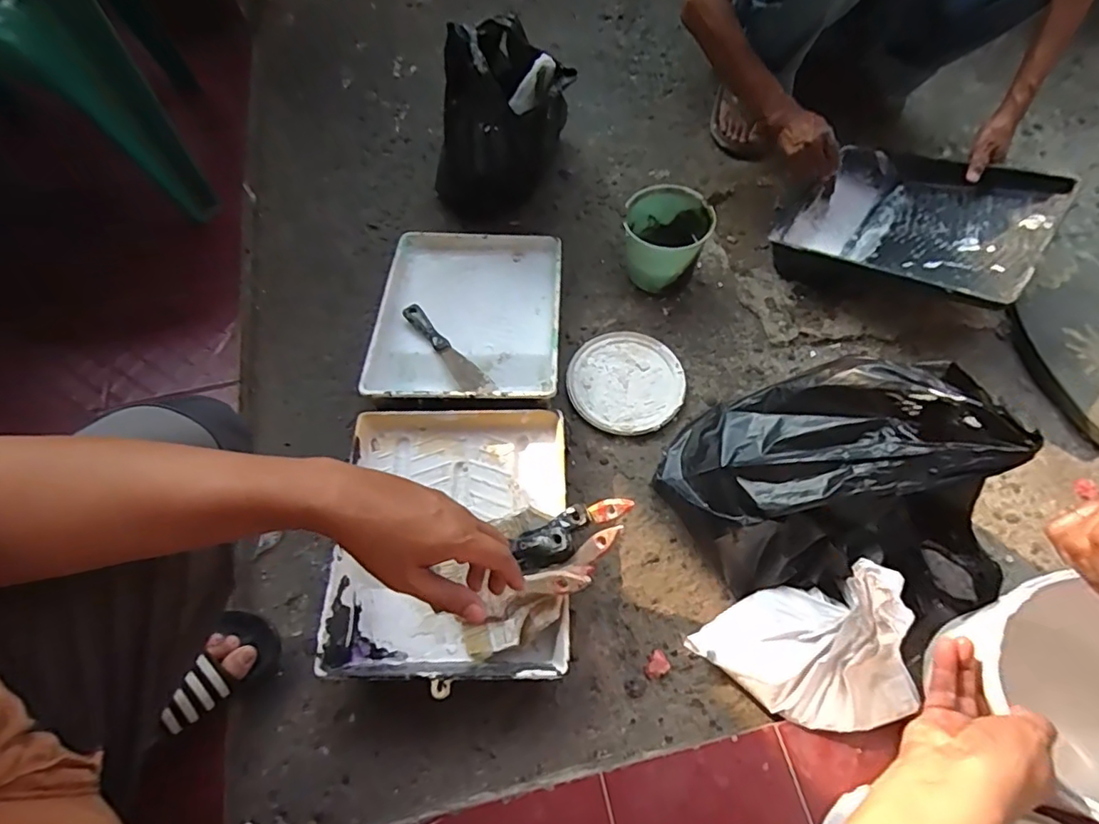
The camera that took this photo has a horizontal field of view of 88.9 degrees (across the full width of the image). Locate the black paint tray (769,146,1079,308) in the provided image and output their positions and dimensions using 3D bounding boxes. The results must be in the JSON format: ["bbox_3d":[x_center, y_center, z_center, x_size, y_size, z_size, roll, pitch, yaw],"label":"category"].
[{"bbox_3d":[0.578,-0.310,0.907,0.370,0.064,0.300,28,70,37],"label":"black paint tray"}]

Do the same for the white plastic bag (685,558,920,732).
[{"bbox_3d":[0.282,0.269,0.610,0.186,0.185,0.163,-16,61,-7],"label":"white plastic bag"}]

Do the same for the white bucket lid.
[{"bbox_3d":[0.121,-0.049,0.888,0.175,0.020,0.177,-1,61,2],"label":"white bucket lid"}]

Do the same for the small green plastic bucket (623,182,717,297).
[{"bbox_3d":[0.195,-0.282,0.940,0.125,0.138,0.124,-1,61,2],"label":"small green plastic bucket"}]

